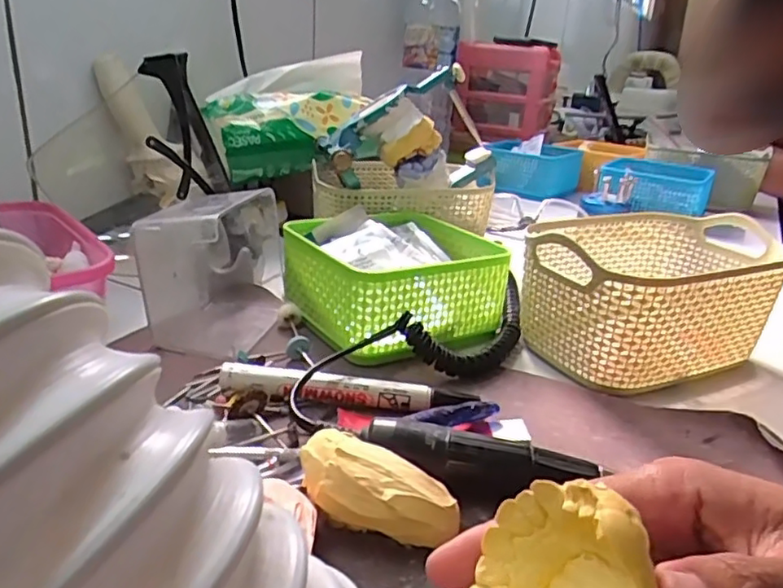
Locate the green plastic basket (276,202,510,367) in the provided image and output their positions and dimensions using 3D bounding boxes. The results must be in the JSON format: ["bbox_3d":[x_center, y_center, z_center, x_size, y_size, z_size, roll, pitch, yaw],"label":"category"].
[{"bbox_3d":[0.002,-0.014,0.455,0.133,0.053,0.143,-12,26,-35],"label":"green plastic basket"}]

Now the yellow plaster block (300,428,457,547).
[{"bbox_3d":[-0.008,0.082,0.252,0.066,0.029,0.029,13,23,23],"label":"yellow plaster block"}]

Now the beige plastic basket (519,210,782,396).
[{"bbox_3d":[0.176,0.000,0.432,0.179,0.081,0.126,-8,24,-27],"label":"beige plastic basket"}]

